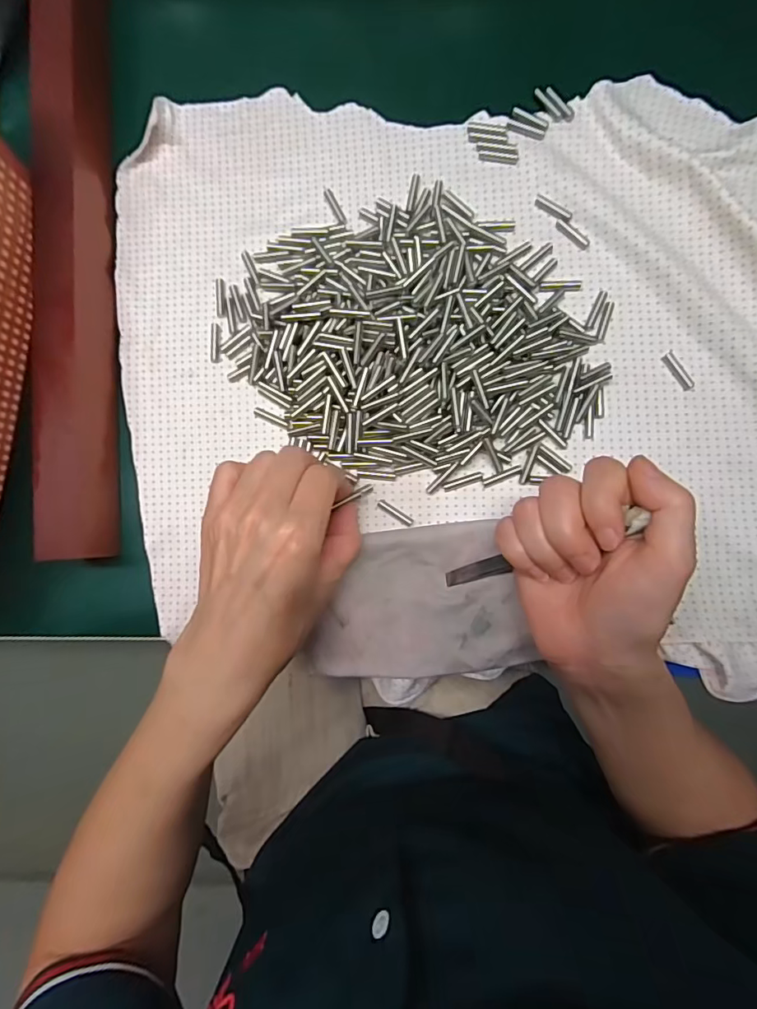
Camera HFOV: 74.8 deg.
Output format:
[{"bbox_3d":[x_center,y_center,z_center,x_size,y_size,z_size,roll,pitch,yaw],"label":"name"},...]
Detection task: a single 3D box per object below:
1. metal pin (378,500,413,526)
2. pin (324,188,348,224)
[{"bbox_3d":[0.010,0.005,0.287,0.023,0.004,0.005,34,91,4],"label":"metal pin"},{"bbox_3d":[-0.027,-0.182,0.301,0.005,0.004,0.026,-27,87,3],"label":"pin"}]

